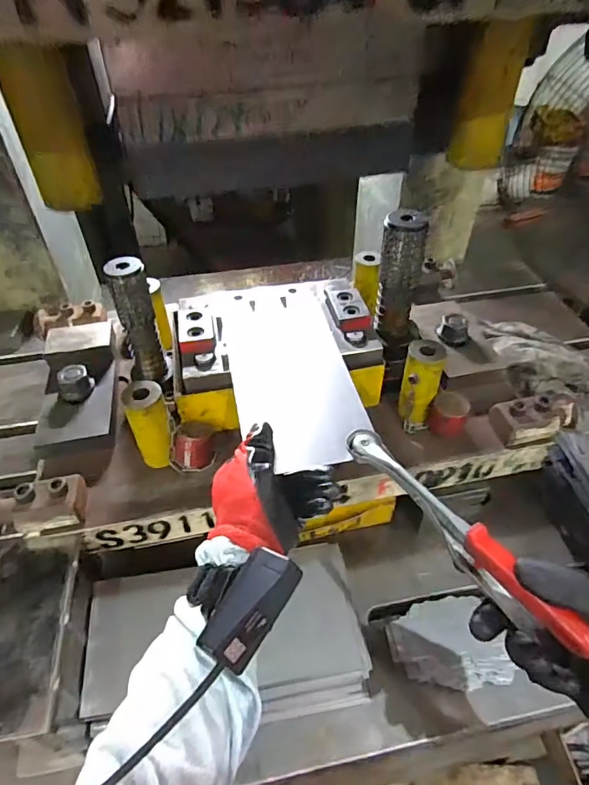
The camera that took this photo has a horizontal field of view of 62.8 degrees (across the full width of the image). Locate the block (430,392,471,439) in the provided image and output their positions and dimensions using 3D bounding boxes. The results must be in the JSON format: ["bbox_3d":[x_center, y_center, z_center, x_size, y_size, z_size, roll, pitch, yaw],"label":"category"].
[{"bbox_3d":[0.173,0.026,0.541,0.038,0.046,0.037,-1,44,1],"label":"block"}]

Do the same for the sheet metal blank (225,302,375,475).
[{"bbox_3d":[-0.004,-0.019,0.511,0.120,0.009,0.232,-9,46,-7],"label":"sheet metal blank"}]

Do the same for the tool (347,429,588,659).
[{"bbox_3d":[0.111,0.096,0.353,0.021,0.051,0.214,-24,45,-21],"label":"tool"}]

